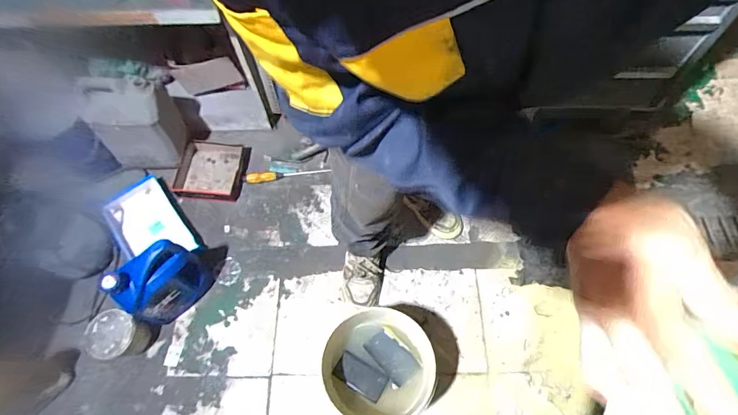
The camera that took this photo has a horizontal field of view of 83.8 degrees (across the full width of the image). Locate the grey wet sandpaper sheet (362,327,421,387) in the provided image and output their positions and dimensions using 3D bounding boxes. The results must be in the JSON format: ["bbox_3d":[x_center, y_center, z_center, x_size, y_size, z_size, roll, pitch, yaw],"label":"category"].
[{"bbox_3d":[0.058,0.383,1.056,0.080,0.011,0.134,-41,71,-16],"label":"grey wet sandpaper sheet"}]

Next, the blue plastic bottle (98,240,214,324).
[{"bbox_3d":[-0.573,0.206,1.143,0.108,0.278,0.213,40,72,17],"label":"blue plastic bottle"}]

